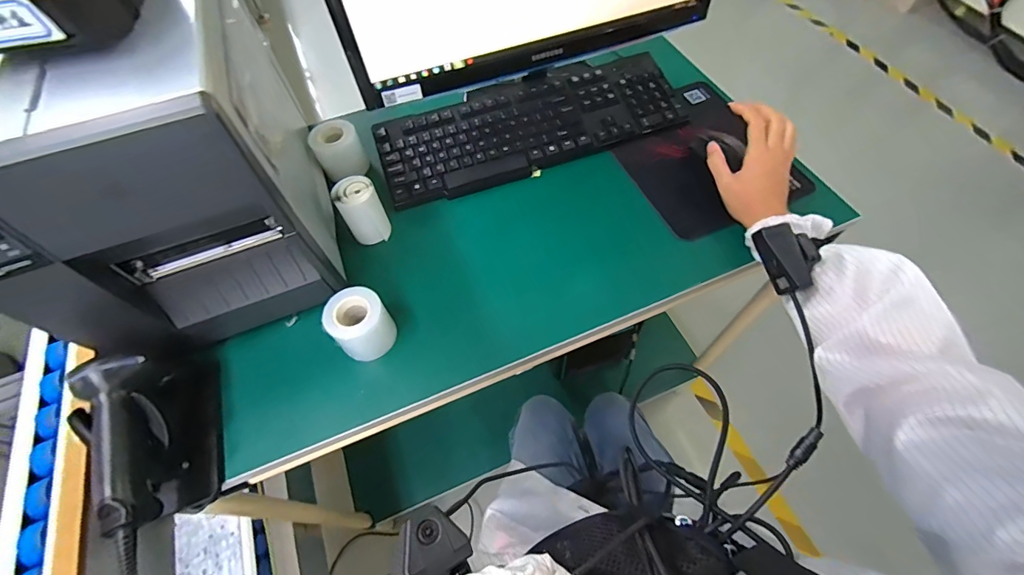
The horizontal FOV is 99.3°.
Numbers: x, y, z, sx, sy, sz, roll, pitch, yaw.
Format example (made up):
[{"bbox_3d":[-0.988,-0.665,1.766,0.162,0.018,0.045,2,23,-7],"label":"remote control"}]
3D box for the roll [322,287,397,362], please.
[{"bbox_3d":[-0.165,0.040,0.477,0.059,0.062,0.056,-1,59,2],"label":"roll"}]

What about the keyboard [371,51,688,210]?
[{"bbox_3d":[0.025,-0.239,0.634,0.429,0.045,0.151,-17,60,-7],"label":"keyboard"}]

